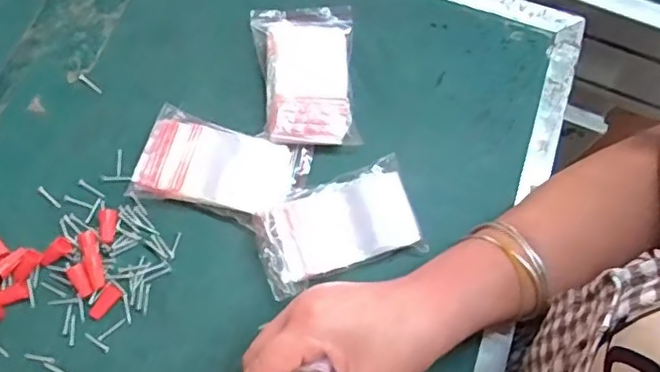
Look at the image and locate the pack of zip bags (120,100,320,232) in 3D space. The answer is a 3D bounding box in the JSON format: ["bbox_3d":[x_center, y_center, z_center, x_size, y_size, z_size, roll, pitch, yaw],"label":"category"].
[{"bbox_3d":[-0.076,-0.012,0.427,0.113,0.016,0.066,17,74,3],"label":"pack of zip bags"}]

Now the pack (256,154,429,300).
[{"bbox_3d":[0.005,0.027,0.412,0.107,0.016,0.062,-19,75,-7],"label":"pack"}]

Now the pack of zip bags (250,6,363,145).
[{"bbox_3d":[-0.018,-0.084,0.446,0.070,0.022,0.114,-4,74,-3],"label":"pack of zip bags"}]

